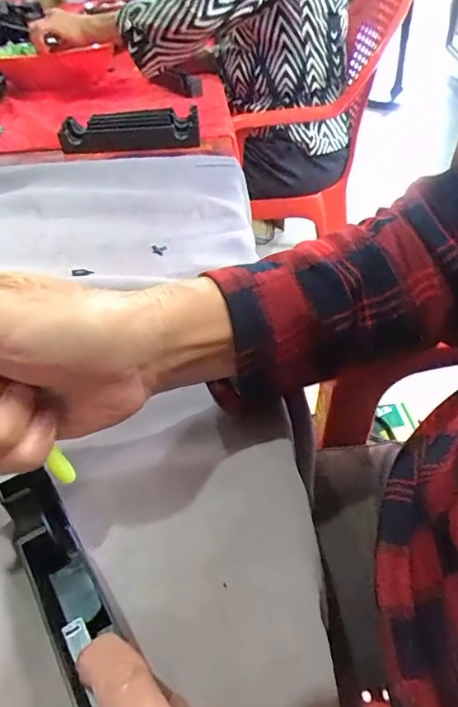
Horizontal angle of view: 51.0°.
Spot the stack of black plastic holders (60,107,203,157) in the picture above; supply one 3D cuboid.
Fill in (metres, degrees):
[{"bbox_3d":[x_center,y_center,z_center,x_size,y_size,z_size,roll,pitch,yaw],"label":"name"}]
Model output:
[{"bbox_3d":[-0.136,-0.311,0.671,0.188,0.029,0.090,-10,43,-7],"label":"stack of black plastic holders"}]

